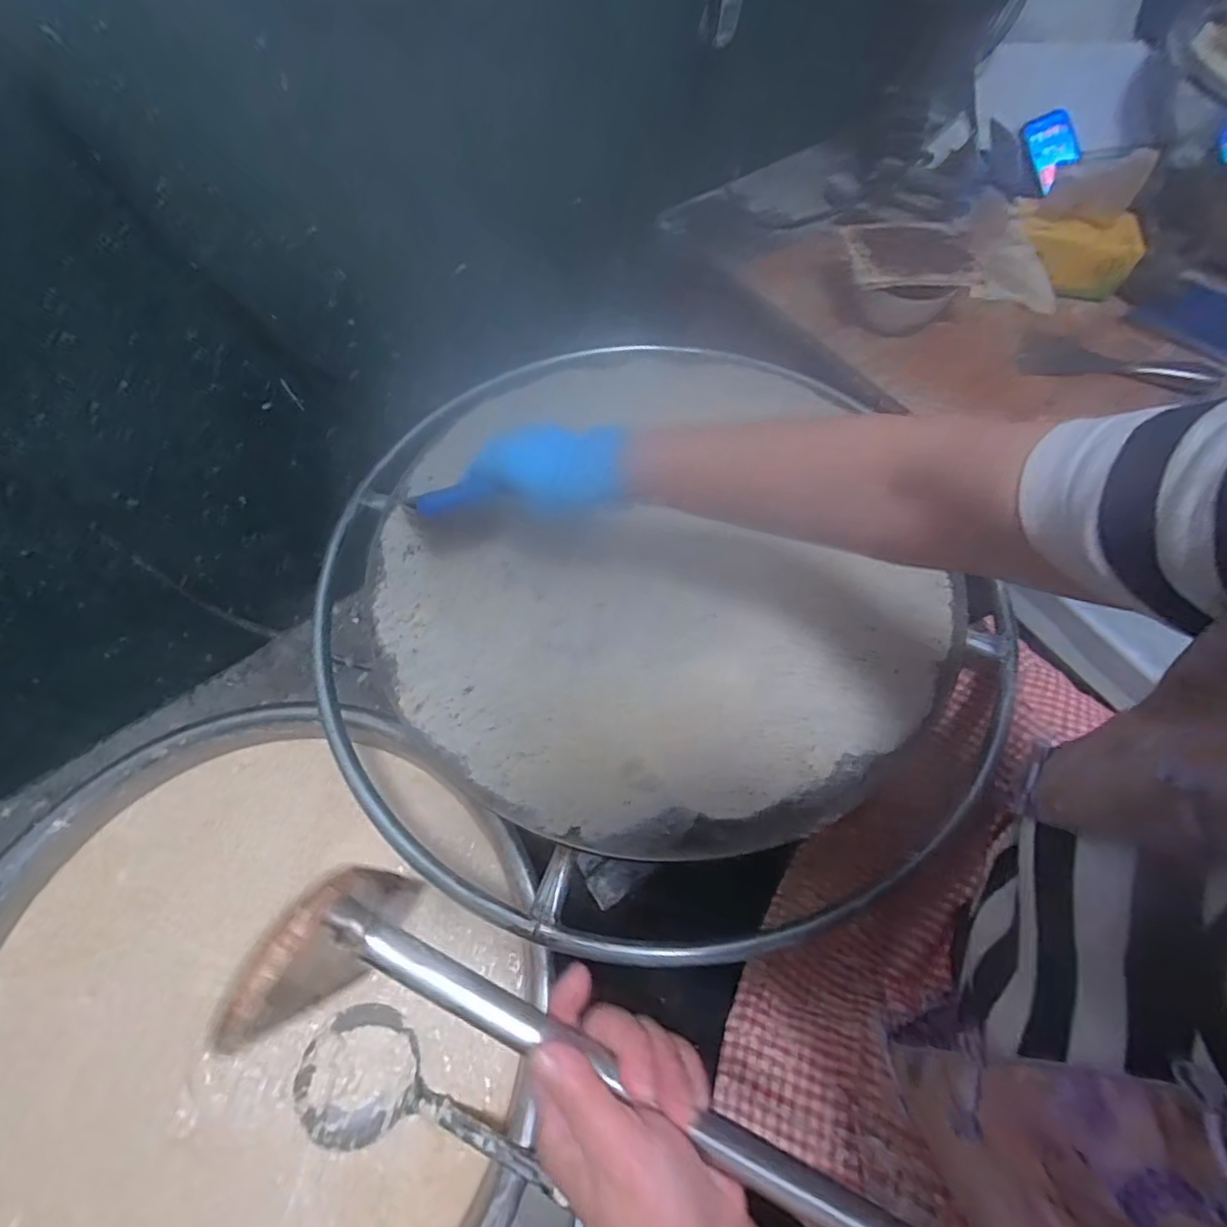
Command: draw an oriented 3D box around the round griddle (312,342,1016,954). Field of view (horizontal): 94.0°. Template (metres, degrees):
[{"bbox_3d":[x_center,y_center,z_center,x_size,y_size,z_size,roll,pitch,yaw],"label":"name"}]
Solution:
[{"bbox_3d":[0.024,0.015,0.510,0.546,0.063,0.531,1,75,-2],"label":"round griddle"}]

